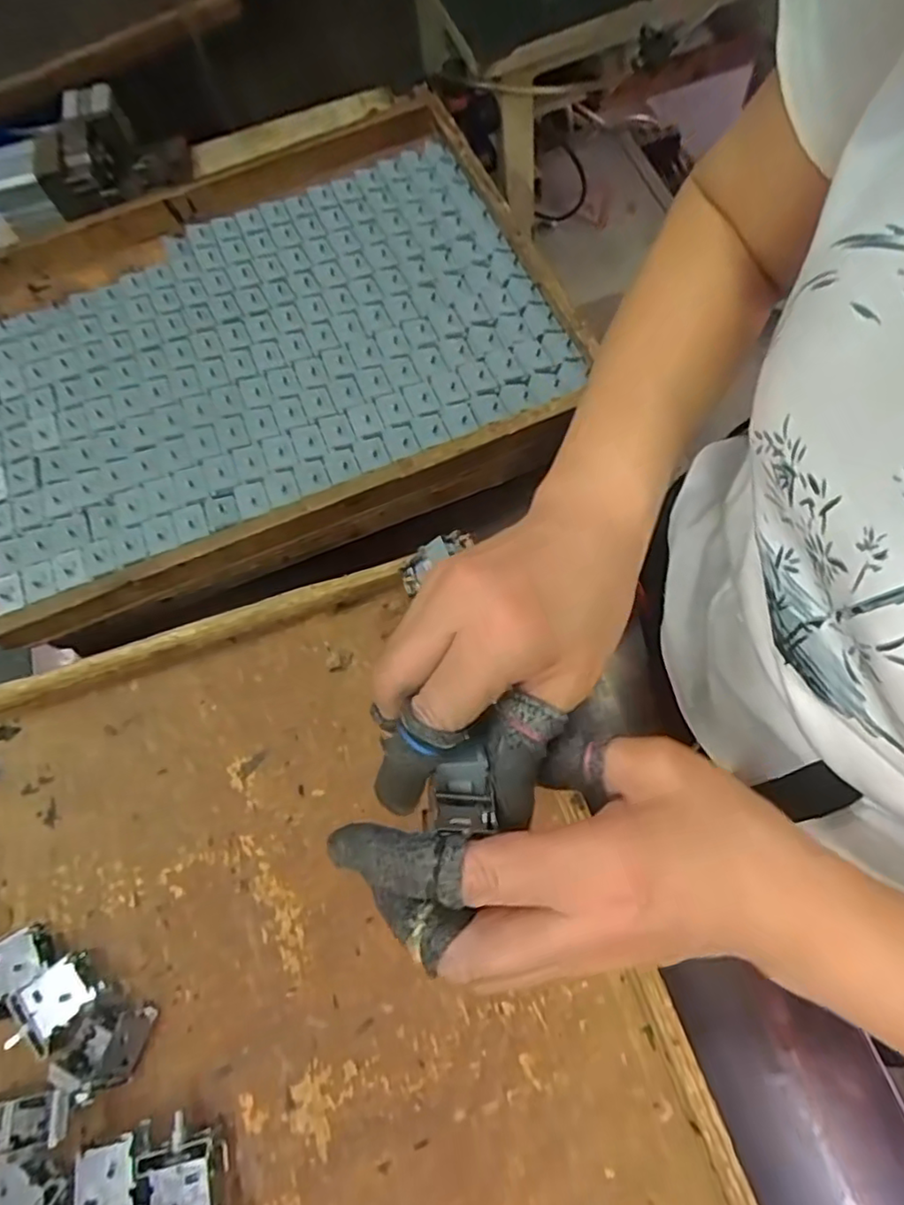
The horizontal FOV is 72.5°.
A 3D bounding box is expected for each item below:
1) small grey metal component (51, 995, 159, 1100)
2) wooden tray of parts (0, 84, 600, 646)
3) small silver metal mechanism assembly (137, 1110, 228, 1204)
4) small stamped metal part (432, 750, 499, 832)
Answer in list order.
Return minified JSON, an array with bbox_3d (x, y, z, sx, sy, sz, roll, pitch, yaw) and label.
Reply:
[{"bbox_3d":[-0.196,0.248,0.347,0.037,0.045,0.034,16,72,13],"label":"small grey metal component"},{"bbox_3d":[-0.172,-0.234,0.529,0.491,0.044,0.407,-22,73,-5],"label":"wooden tray of parts"},{"bbox_3d":[-0.143,0.300,0.328,0.038,0.025,0.045,-12,68,3],"label":"small silver metal mechanism assembly"},{"bbox_3d":[0.003,0.074,0.236,0.022,0.010,0.026,-10,72,-1],"label":"small stamped metal part"}]

